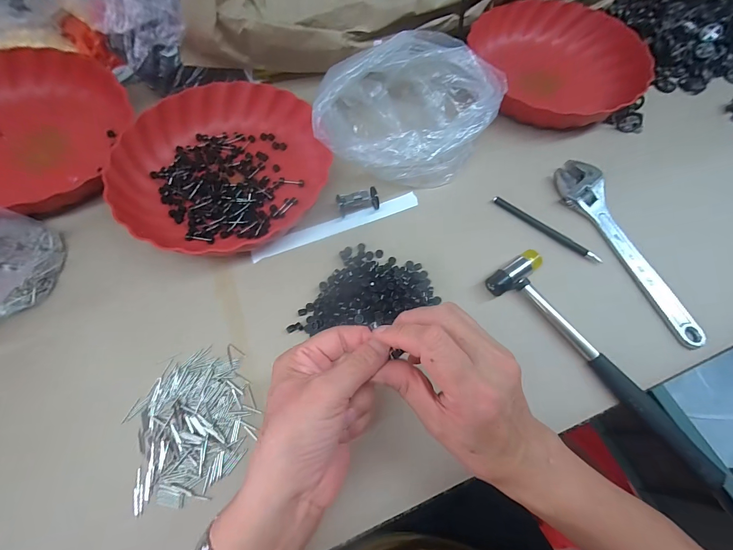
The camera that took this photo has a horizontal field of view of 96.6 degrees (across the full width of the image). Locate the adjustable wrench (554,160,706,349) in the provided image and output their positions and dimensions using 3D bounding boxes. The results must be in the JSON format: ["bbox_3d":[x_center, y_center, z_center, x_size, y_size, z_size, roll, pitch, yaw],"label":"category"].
[{"bbox_3d":[0.298,-0.036,0.374,0.053,0.021,0.237,-22,68,-10],"label":"adjustable wrench"}]

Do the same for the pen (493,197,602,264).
[{"bbox_3d":[0.211,-0.055,0.383,0.134,0.009,0.010,36,71,14],"label":"pen"}]

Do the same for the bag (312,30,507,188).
[{"bbox_3d":[0.051,-0.201,0.402,0.197,0.078,0.178,12,67,5],"label":"bag"}]

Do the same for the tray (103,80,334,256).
[{"bbox_3d":[-0.172,-0.134,0.392,0.229,0.038,0.245,31,69,12],"label":"tray"}]

